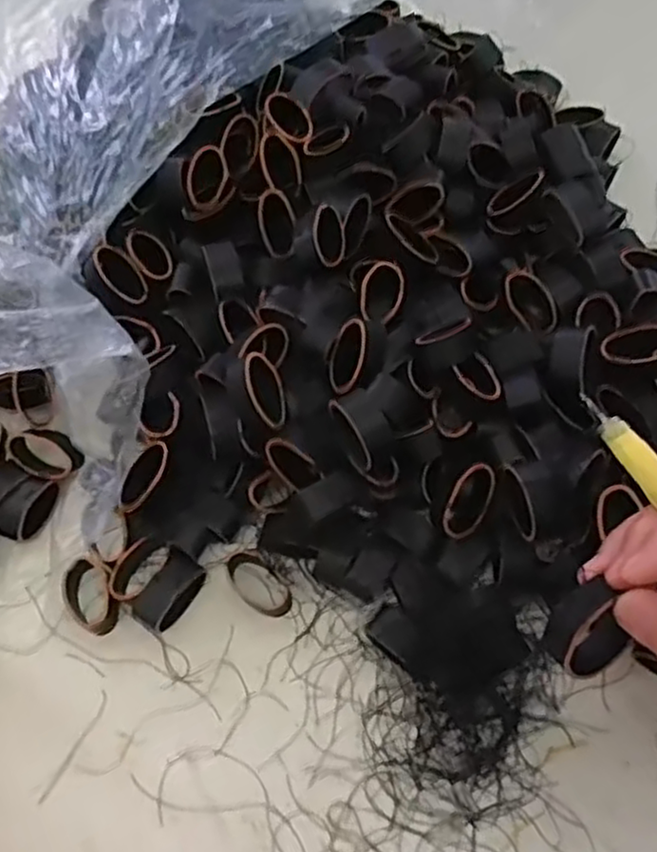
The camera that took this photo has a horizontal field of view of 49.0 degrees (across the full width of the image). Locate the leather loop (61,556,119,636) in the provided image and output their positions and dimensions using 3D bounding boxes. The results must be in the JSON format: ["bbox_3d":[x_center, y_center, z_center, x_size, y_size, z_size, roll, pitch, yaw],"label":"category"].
[{"bbox_3d":[-0.128,0.092,0.389,0.025,0.019,0.039,-24,64,-8],"label":"leather loop"}]

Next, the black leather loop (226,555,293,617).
[{"bbox_3d":[-0.036,0.083,0.381,0.021,0.015,0.037,-40,67,-16],"label":"black leather loop"}]

